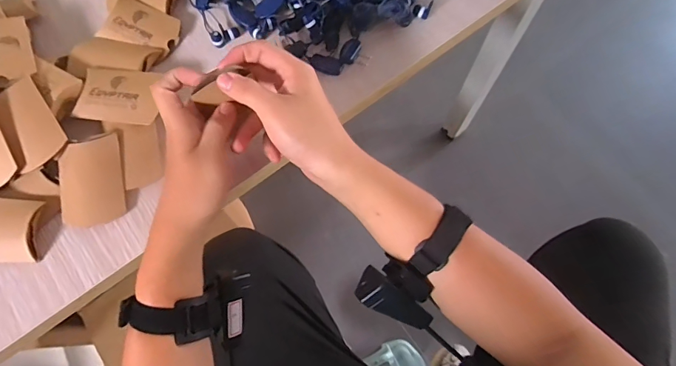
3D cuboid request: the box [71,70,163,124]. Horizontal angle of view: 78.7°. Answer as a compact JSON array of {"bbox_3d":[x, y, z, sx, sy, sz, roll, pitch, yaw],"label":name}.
[{"bbox_3d":[-0.215,-0.087,0.405,0.073,0.013,0.056,2,71,2],"label":"box"}]

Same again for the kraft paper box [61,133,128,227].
[{"bbox_3d":[-0.234,-0.002,0.394,0.057,0.014,0.082,-10,86,-7],"label":"kraft paper box"}]

